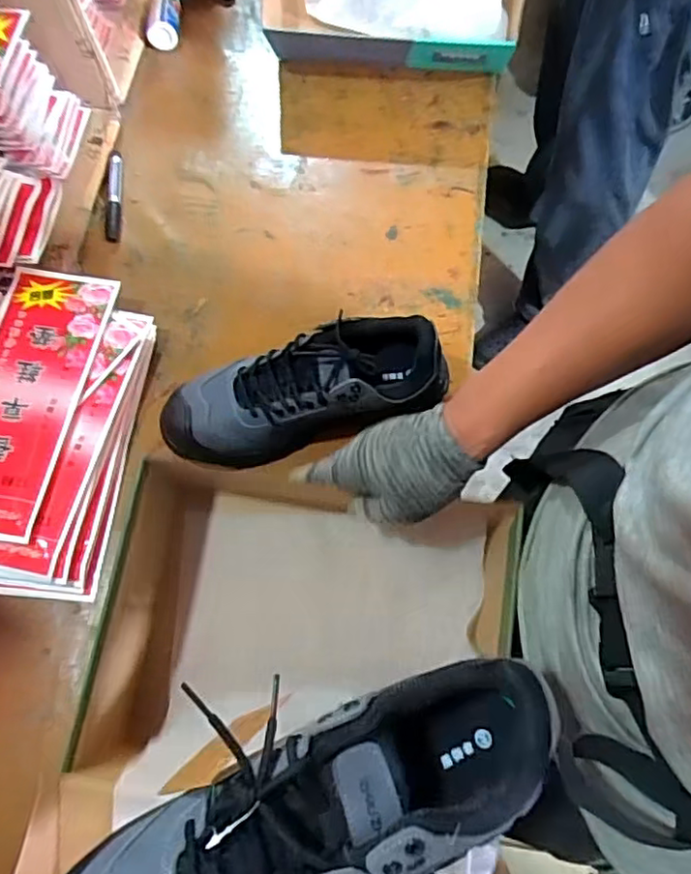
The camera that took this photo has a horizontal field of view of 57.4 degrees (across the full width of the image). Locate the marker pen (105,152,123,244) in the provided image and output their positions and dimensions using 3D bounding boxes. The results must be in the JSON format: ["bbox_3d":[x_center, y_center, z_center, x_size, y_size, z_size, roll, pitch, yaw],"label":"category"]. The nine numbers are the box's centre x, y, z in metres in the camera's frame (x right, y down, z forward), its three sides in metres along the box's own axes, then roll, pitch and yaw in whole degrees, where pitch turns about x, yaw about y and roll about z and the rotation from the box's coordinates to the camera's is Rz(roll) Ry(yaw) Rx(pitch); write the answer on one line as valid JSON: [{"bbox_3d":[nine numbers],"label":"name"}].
[{"bbox_3d":[-0.301,-0.313,0.820,0.019,0.017,0.137,-4,68,0],"label":"marker pen"}]

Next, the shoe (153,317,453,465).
[{"bbox_3d":[-0.042,-0.041,0.650,0.287,0.105,0.097,-18,68,3],"label":"shoe"}]

